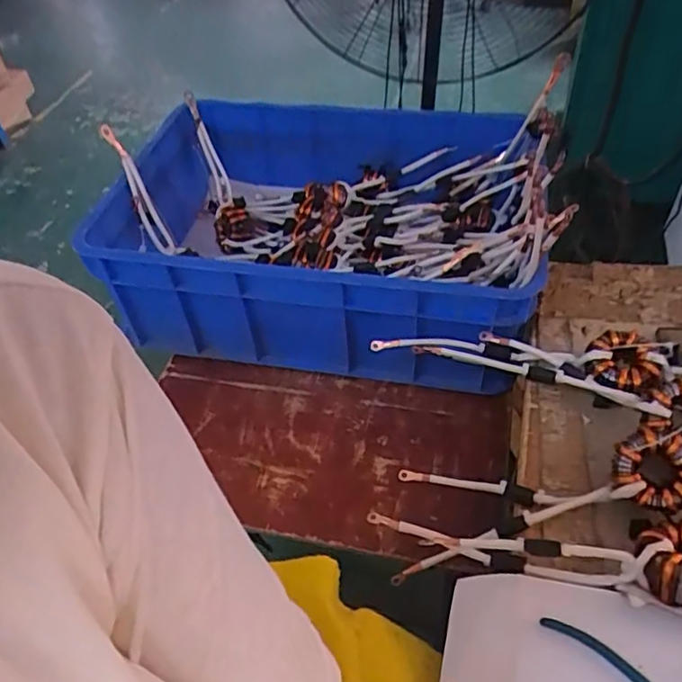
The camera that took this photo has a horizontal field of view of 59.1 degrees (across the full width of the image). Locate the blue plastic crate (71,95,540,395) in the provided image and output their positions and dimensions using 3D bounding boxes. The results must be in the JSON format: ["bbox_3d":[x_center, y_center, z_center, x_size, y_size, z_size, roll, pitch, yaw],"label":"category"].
[{"bbox_3d":[-0.025,-0.182,0.945,0.627,0.207,0.452,10,48,14],"label":"blue plastic crate"}]

